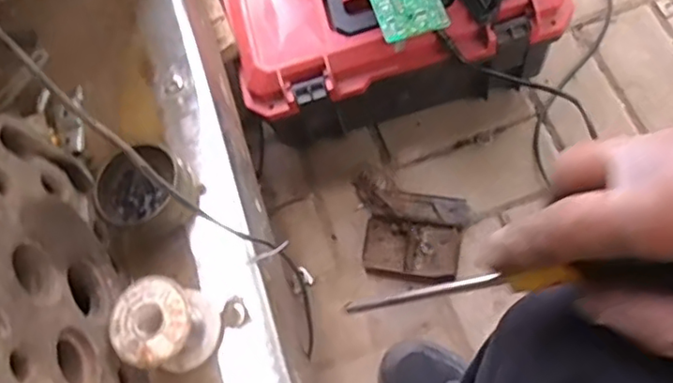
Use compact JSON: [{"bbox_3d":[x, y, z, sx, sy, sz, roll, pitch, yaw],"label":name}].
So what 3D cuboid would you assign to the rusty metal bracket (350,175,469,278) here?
[{"bbox_3d":[0.084,0.042,0.732,0.135,0.066,0.113,6,72,12],"label":"rusty metal bracket"}]

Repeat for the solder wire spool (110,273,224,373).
[{"bbox_3d":[-0.112,0.089,0.411,0.056,0.052,0.055,-3,71,8],"label":"solder wire spool"}]

